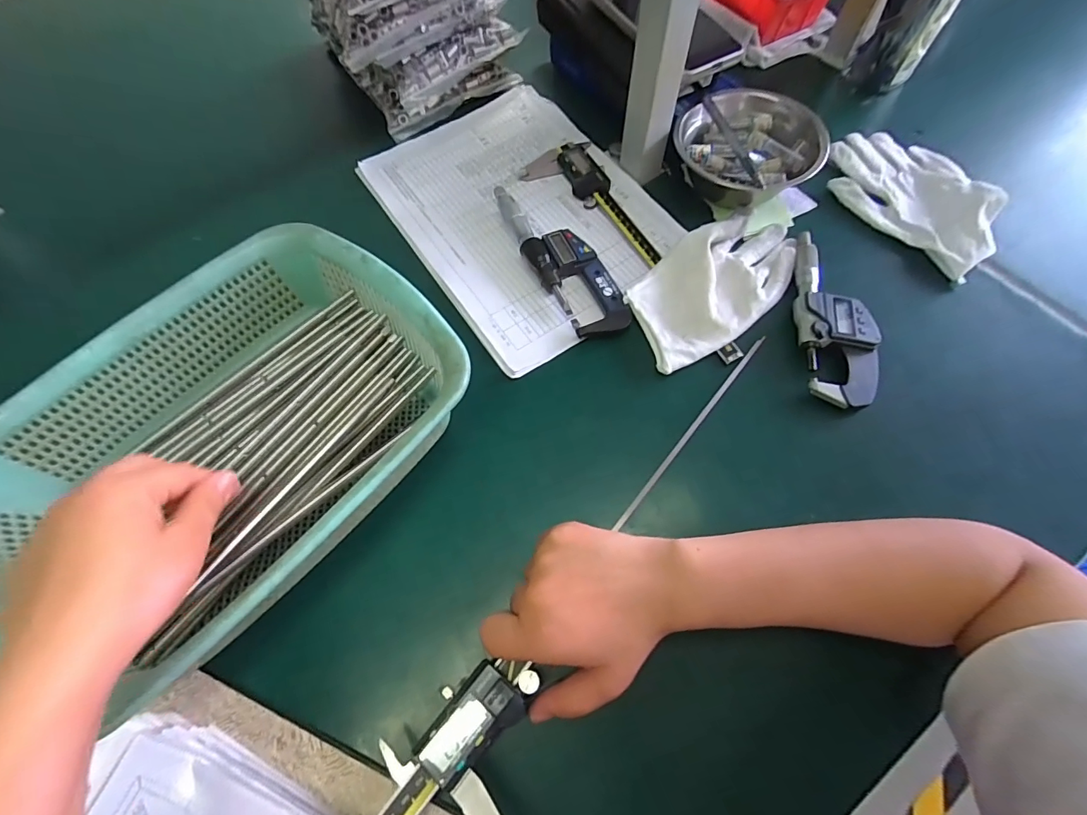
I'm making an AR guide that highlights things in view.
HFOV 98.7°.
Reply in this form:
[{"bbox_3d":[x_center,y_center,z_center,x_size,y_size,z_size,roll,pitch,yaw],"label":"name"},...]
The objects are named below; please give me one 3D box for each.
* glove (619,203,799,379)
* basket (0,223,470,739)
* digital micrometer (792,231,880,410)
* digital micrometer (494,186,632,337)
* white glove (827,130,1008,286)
[{"bbox_3d":[0.148,-0.105,0.391,0.166,0.032,0.094,-28,67,-11],"label":"glove"},{"bbox_3d":[-0.208,0.024,0.318,0.222,0.076,0.304,39,71,17],"label":"basket"},{"bbox_3d":[0.234,-0.076,0.379,0.054,0.025,0.159,0,65,2],"label":"digital micrometer"},{"bbox_3d":[0.013,-0.135,0.416,0.053,0.019,0.183,-27,67,-11],"label":"digital micrometer"},{"bbox_3d":[0.342,-0.198,0.423,0.105,0.047,0.169,-27,67,-11],"label":"white glove"}]

